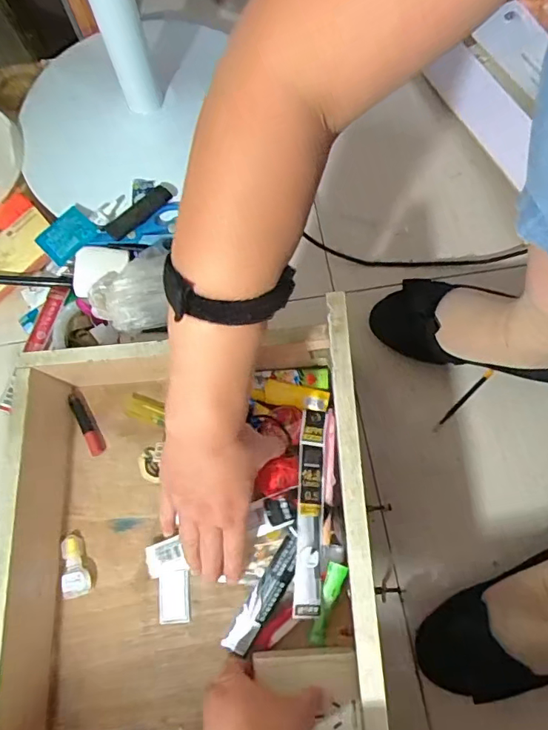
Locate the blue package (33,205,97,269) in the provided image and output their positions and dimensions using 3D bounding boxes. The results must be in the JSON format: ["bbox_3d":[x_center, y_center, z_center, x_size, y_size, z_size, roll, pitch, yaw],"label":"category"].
[{"bbox_3d":[-0.230,-0.144,0.541,0.058,0.010,0.052,-44,77,-12],"label":"blue package"}]

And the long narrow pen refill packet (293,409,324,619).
[{"bbox_3d":[0.032,0.129,0.443,0.022,0.019,0.174,3,72,2],"label":"long narrow pen refill packet"}]

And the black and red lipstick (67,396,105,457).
[{"bbox_3d":[-0.198,0.063,0.516,0.016,0.015,0.069,-28,74,-8],"label":"black and red lipstick"}]

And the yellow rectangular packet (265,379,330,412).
[{"bbox_3d":[0.023,0.031,0.491,0.064,0.004,0.023,12,73,4],"label":"yellow rectangular packet"}]

